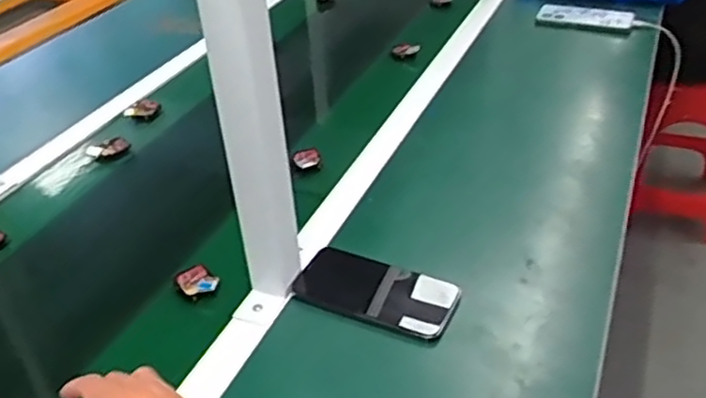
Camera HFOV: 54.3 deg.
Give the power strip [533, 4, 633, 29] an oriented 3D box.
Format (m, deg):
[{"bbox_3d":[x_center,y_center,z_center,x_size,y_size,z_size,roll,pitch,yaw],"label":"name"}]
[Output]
[{"bbox_3d":[0.386,-0.303,1.148,0.151,0.019,0.045,9,38,18],"label":"power strip"}]

